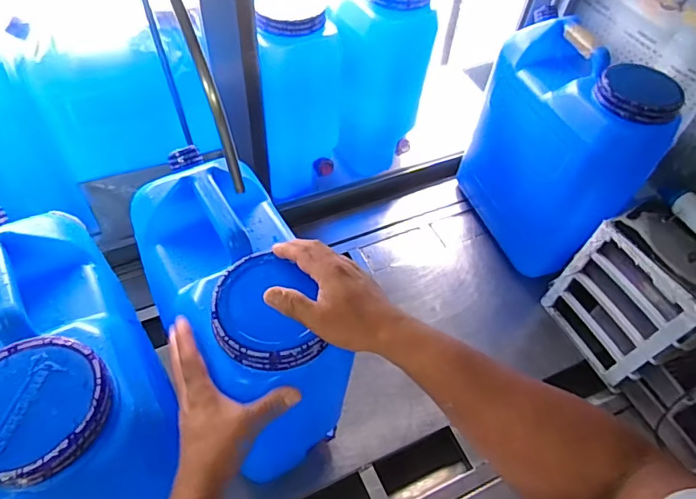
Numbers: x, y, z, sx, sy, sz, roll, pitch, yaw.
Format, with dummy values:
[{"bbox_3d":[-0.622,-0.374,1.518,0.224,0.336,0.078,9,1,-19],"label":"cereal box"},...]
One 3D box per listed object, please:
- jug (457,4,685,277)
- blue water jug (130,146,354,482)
[{"bbox_3d":[0.376,-0.188,0.928,0.161,0.378,0.329,-16,56,-15],"label":"jug"},{"bbox_3d":[-0.126,0.097,0.657,0.163,0.368,0.287,-26,59,-21],"label":"blue water jug"}]

